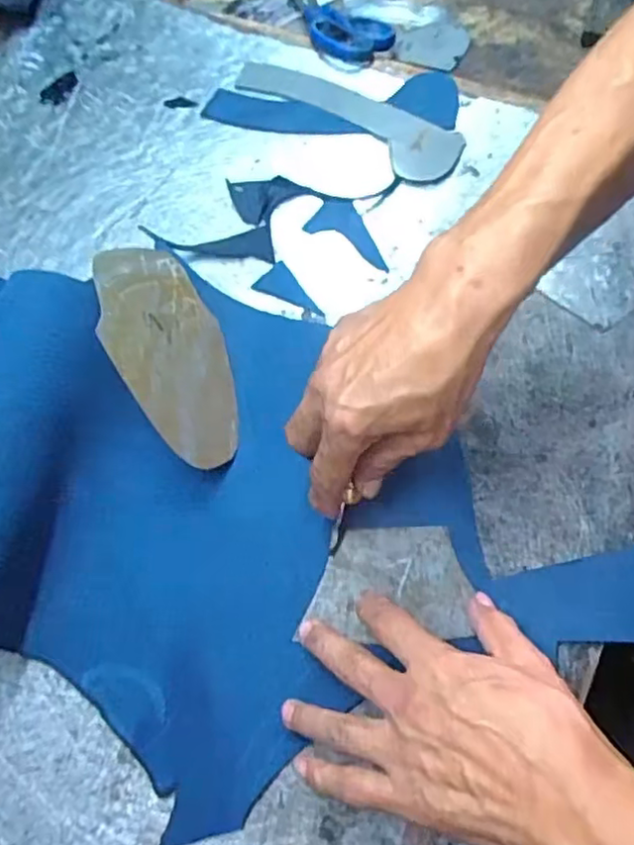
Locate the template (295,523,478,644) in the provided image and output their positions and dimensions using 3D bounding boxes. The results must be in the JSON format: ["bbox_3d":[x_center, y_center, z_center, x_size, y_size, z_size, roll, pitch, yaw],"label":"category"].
[{"bbox_3d":[0.043,0.095,0.390,0.091,0.005,0.064,-2,68,3],"label":"template"}]

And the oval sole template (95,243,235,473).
[{"bbox_3d":[-0.089,-0.043,0.412,0.088,0.007,0.141,-33,96,-50],"label":"oval sole template"}]

